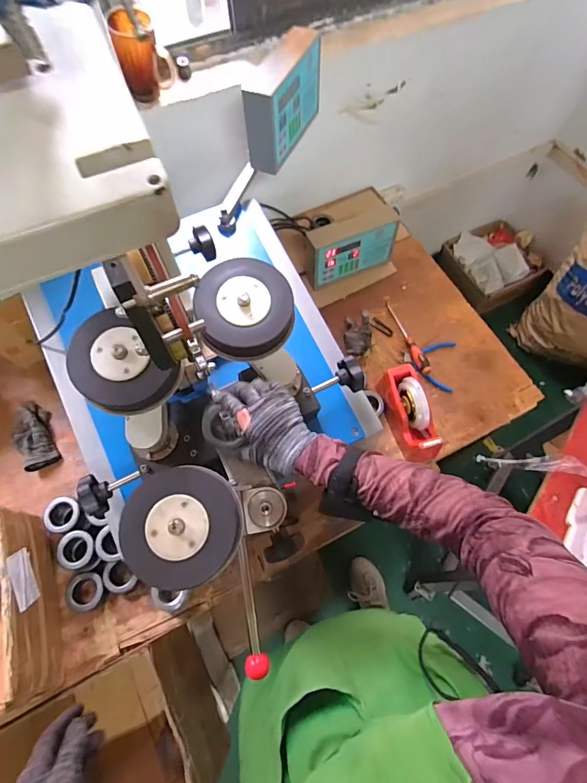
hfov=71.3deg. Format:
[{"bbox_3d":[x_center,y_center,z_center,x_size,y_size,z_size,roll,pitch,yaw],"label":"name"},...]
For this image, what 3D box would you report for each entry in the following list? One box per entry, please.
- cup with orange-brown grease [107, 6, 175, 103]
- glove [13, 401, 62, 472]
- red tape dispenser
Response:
[{"bbox_3d":[-0.271,-0.609,0.747,0.090,0.112,0.068,-18,69,-8],"label":"cup with orange-brown grease"},{"bbox_3d":[-0.579,0.095,0.910,0.079,0.040,0.161,-22,69,-9],"label":"glove"},{"bbox_3d":[0.254,0.046,0.885,0.073,0.122,0.203,-18,69,-8],"label":"red tape dispenser"}]

